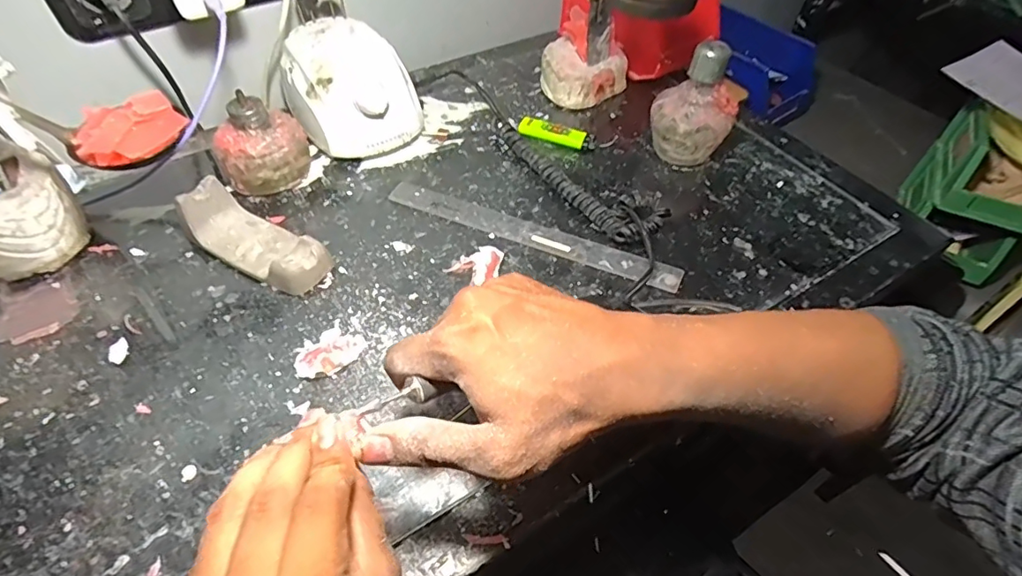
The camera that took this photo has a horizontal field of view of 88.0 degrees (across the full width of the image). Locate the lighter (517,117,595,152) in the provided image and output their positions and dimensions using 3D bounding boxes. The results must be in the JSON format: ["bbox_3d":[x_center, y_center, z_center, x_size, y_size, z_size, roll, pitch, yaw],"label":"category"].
[{"bbox_3d":[0.046,-0.158,0.544,0.077,0.014,0.020,15,52,10],"label":"lighter"}]

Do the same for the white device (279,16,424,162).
[{"bbox_3d":[-0.162,-0.194,0.520,0.105,0.082,0.140,-29,58,-23],"label":"white device"}]

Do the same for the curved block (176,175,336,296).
[{"bbox_3d":[-0.201,-0.040,0.418,0.118,0.042,0.050,29,56,20],"label":"curved block"}]

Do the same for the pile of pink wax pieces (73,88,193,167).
[{"bbox_3d":[-0.254,-0.106,0.353,0.063,0.018,0.051,-17,54,-15],"label":"pile of pink wax pieces"}]

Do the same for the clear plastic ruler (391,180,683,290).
[{"bbox_3d":[0.016,-0.048,0.459,0.263,0.004,0.027,20,53,13],"label":"clear plastic ruler"}]

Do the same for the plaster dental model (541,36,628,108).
[{"bbox_3d":[0.080,-0.237,0.592,0.091,0.042,0.074,16,52,10],"label":"plaster dental model"}]

